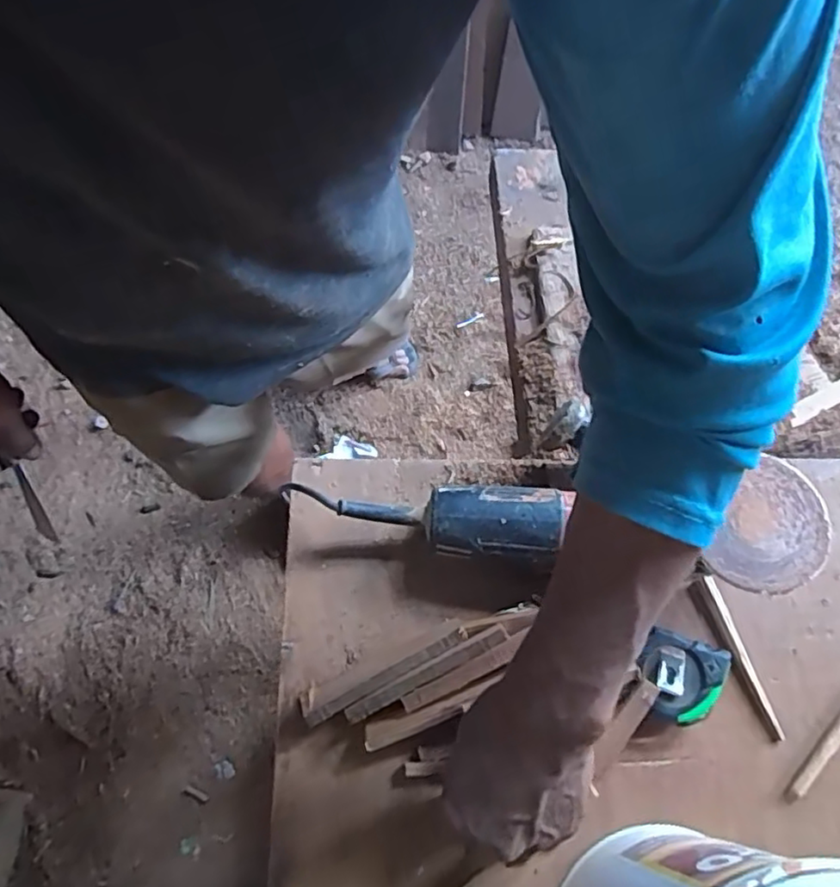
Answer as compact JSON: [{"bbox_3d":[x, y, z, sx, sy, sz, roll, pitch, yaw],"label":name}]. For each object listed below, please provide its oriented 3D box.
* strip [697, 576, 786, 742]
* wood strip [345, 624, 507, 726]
[{"bbox_3d":[0.252,0.166,0.495,0.013,0.008,0.125,-15,67,-8],"label":"strip"},{"bbox_3d":[0.005,0.164,0.452,0.125,0.015,0.014,-24,69,-12],"label":"wood strip"}]

